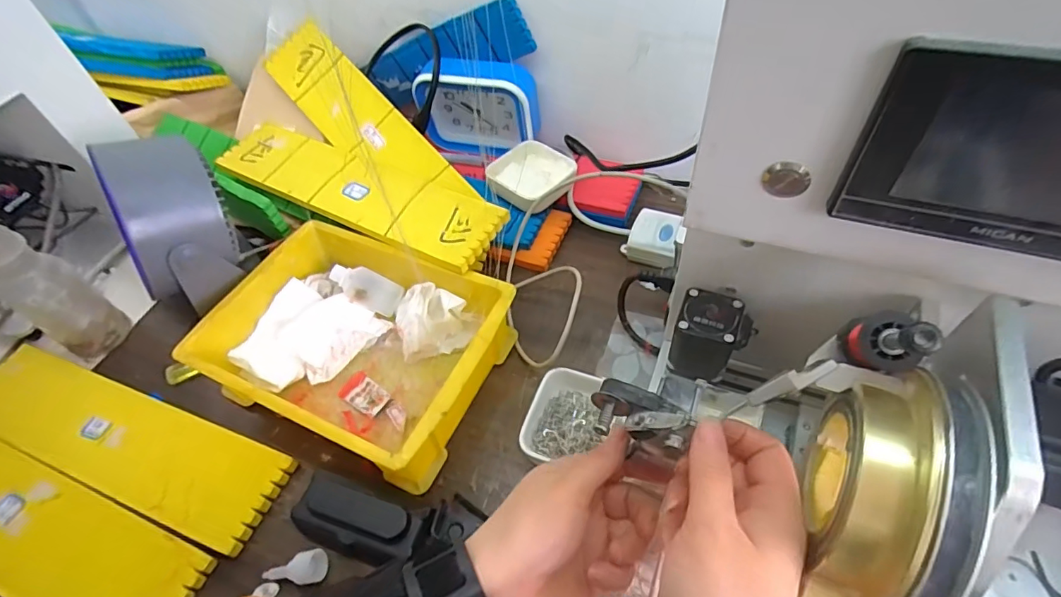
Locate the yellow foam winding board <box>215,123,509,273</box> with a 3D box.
[{"bbox_3d":[-0.187,-0.118,0.539,0.350,0.010,0.086,23,60,23],"label":"yellow foam winding board"}]

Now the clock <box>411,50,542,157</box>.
[{"bbox_3d":[-0.061,-0.220,0.614,0.144,0.114,0.056,15,56,16],"label":"clock"}]

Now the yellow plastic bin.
[{"bbox_3d":[-0.153,0.034,0.458,0.244,0.062,0.178,20,57,20],"label":"yellow plastic bin"}]

